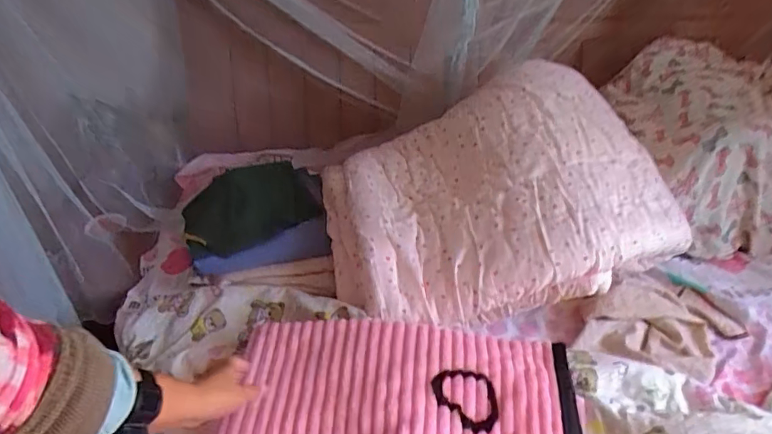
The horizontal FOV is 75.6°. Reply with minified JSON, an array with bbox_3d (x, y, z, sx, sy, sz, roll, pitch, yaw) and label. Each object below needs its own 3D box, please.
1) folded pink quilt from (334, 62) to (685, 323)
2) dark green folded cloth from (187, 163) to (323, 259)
[{"bbox_3d":[0.206,-0.058,0.975,0.632,0.296,0.458,-6,38,-9],"label":"folded pink quilt"},{"bbox_3d":[-0.297,-0.026,1.117,0.314,0.069,0.270,-21,42,-26],"label":"dark green folded cloth"}]

